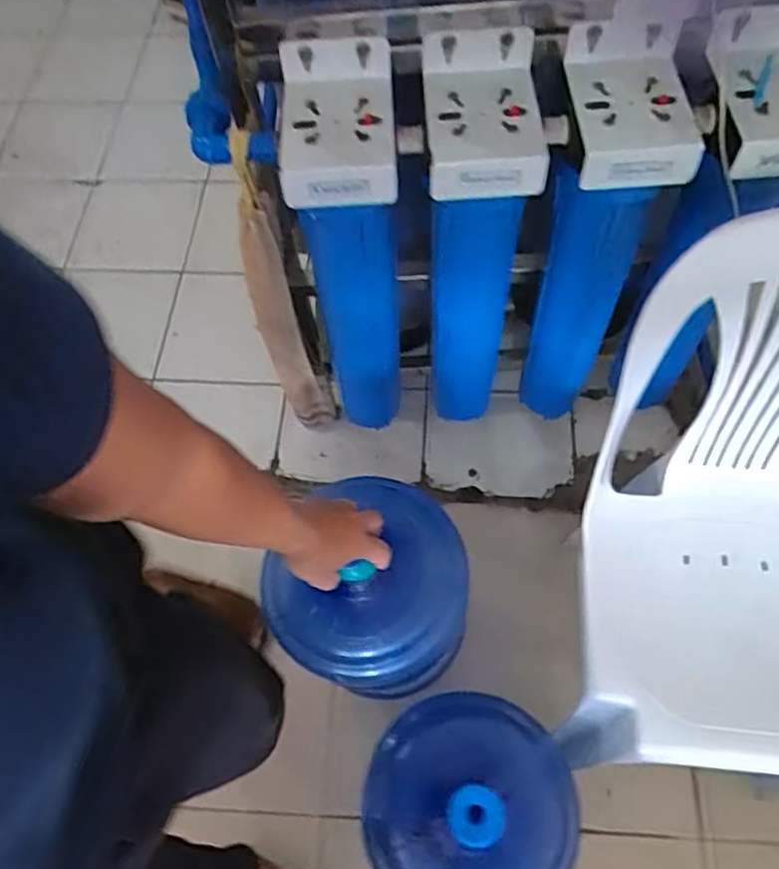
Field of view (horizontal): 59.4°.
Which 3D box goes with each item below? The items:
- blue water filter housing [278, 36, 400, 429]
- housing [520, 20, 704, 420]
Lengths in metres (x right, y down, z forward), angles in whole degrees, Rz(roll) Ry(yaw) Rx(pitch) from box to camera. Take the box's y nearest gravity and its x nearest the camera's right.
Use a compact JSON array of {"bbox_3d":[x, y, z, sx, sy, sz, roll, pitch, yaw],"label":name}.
[{"bbox_3d":[-0.041,-0.207,0.910,0.113,0.565,0.150,-1,64,3],"label":"blue water filter housing"},{"bbox_3d":[0.253,-0.217,0.894,0.119,0.582,0.127,1,64,4],"label":"housing"}]

